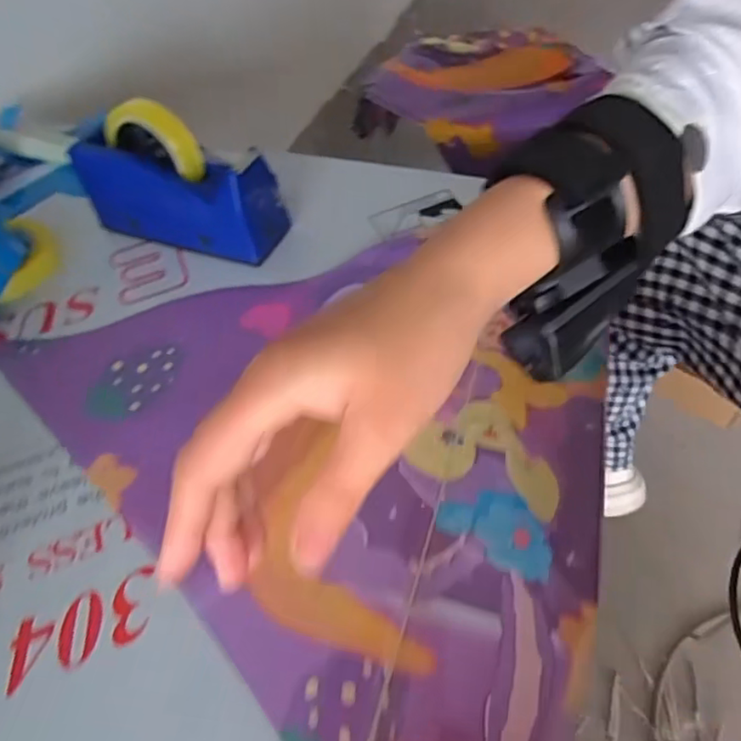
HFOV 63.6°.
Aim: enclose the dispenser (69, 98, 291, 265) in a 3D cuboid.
[{"bbox_3d":[-0.191,-0.188,0.594,0.202,0.134,0.070,16,54,19],"label":"dispenser"}]

